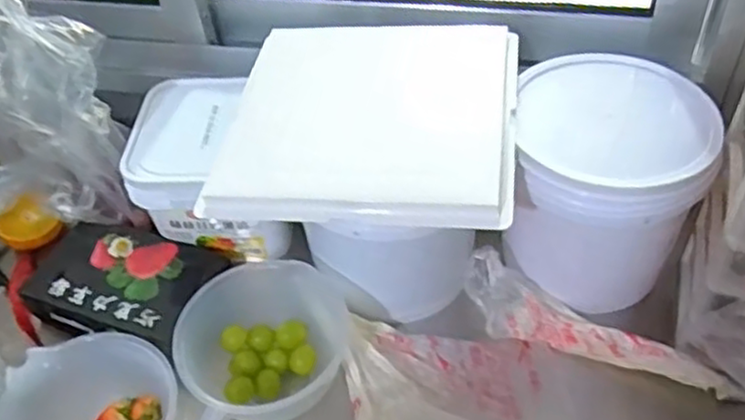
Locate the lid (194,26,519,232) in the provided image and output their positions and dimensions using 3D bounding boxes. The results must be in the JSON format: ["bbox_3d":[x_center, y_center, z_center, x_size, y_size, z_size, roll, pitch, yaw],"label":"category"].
[{"bbox_3d":[-0.002,-0.089,0.691,0.269,0.031,0.258,4,49,9],"label":"lid"}]

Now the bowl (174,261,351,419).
[{"bbox_3d":[-0.100,0.131,0.689,0.167,0.076,0.151,-24,50,-15],"label":"bowl"}]

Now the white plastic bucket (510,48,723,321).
[{"bbox_3d":[0.231,-0.022,0.730,0.172,0.186,0.176,-3,48,3],"label":"white plastic bucket"}]

